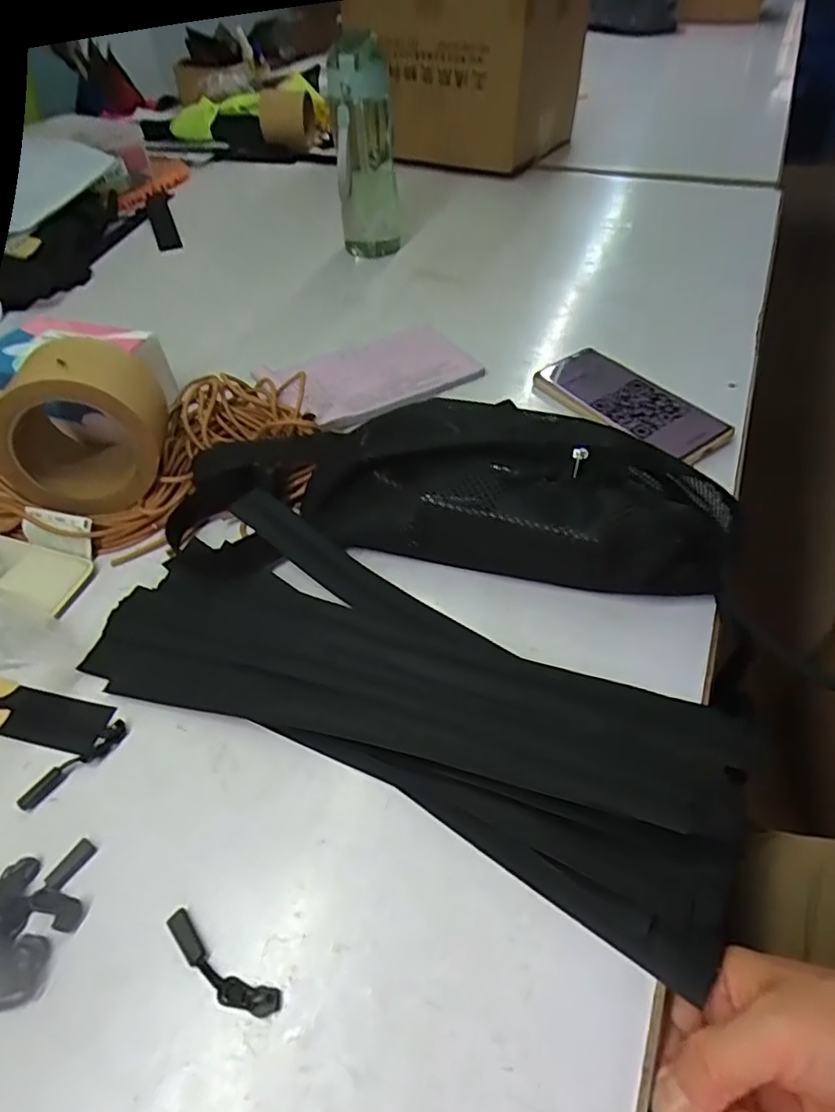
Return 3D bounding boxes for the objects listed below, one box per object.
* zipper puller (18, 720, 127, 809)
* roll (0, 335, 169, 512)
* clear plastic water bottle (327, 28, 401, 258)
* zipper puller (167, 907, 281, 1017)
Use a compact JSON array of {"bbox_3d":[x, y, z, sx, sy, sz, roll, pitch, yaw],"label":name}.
[{"bbox_3d":[-0.187,0.114,0.333,0.011,0.006,0.060,36,59,28],"label":"zipper puller"},{"bbox_3d":[-0.240,-0.092,0.442,0.107,0.105,0.083,-17,51,-13],"label":"roll"},{"bbox_3d":[-0.058,-0.448,0.684,0.067,0.198,0.070,-2,49,0],"label":"clear plastic water bottle"},{"bbox_3d":[-0.089,0.181,0.269,0.063,0.006,0.015,25,55,22],"label":"zipper puller"}]

